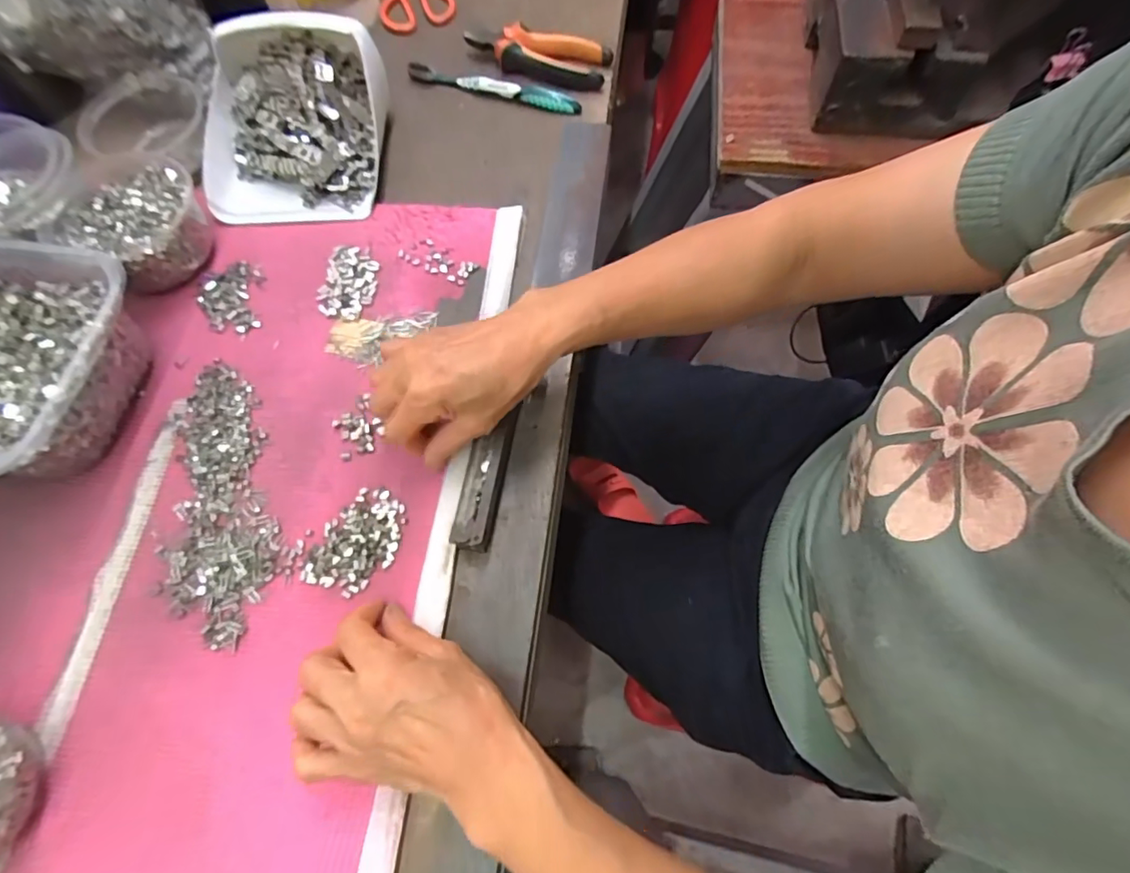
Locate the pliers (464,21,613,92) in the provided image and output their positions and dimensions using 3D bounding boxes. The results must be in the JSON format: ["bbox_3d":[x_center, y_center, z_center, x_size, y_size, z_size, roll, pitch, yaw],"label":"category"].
[{"bbox_3d":[-0.029,-0.394,0.558,0.146,0.026,0.057,15,70,7],"label":"pliers"}]

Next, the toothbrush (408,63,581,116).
[{"bbox_3d":[-0.072,-0.355,0.552,0.182,0.014,0.016,18,70,8],"label":"toothbrush"}]

